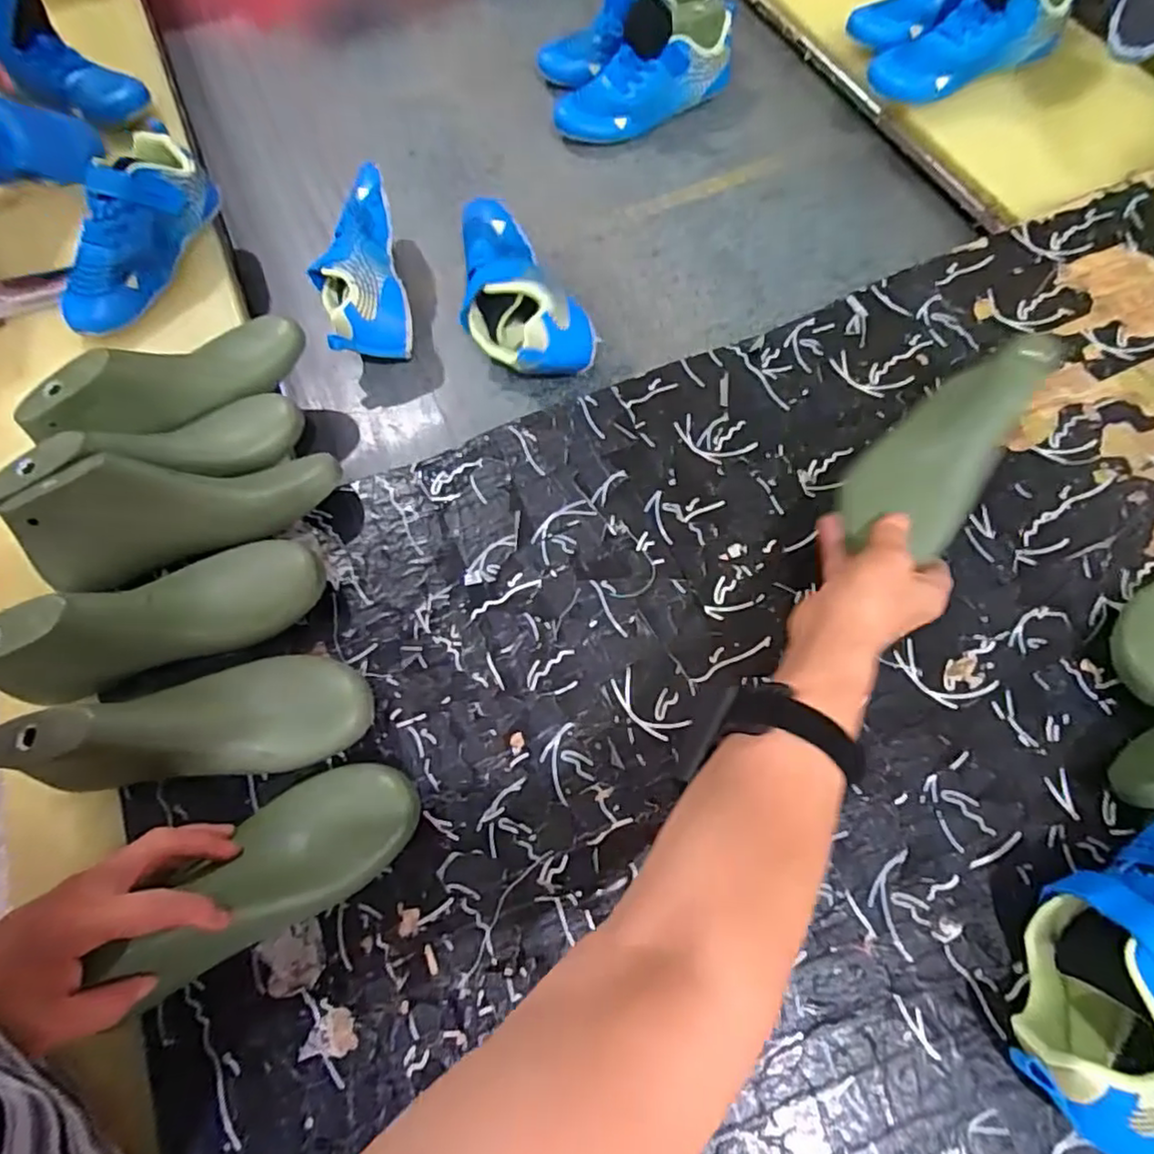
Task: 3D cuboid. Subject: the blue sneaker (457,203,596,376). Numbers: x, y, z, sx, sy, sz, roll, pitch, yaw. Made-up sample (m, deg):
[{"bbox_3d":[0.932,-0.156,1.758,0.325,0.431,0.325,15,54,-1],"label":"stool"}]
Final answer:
[{"bbox_3d":[-0.068,-0.272,0.643,0.093,0.106,0.203,-28,69,-8],"label":"blue sneaker"}]

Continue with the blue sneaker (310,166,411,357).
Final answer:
[{"bbox_3d":[-0.230,-0.331,0.671,0.089,0.079,0.223,-14,66,-3],"label":"blue sneaker"}]

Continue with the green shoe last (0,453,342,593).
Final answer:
[{"bbox_3d":[-0.312,-0.058,0.501,0.233,0.078,0.069,-24,67,-7],"label":"green shoe last"}]

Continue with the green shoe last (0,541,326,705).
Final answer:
[{"bbox_3d":[-0.305,0.025,0.462,0.233,0.073,0.075,-19,66,-18],"label":"green shoe last"}]

